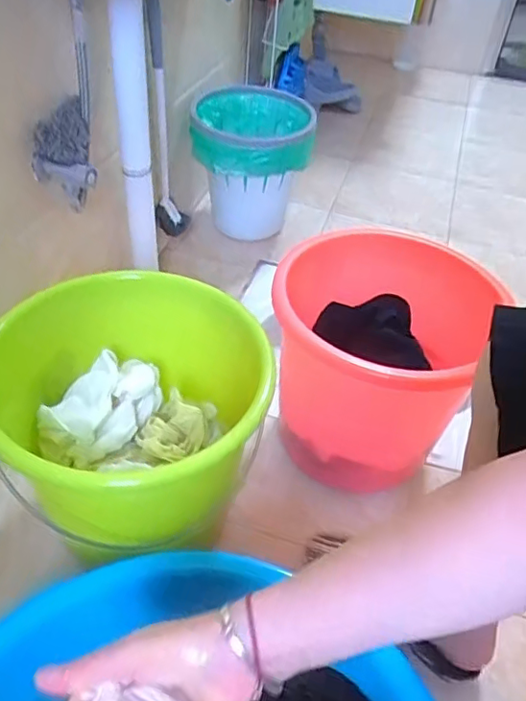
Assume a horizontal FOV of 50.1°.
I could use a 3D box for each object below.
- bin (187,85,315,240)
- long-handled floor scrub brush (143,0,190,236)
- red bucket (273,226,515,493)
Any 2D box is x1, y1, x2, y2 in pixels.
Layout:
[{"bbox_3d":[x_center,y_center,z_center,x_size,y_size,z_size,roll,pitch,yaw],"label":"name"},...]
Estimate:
[{"bbox_3d":[-0.027,-0.397,1.283,0.253,0.287,0.272,2,44,-3],"label":"bin"},{"bbox_3d":[-0.186,-0.422,1.090,0.060,0.455,0.095,-2,45,-6],"label":"long-handled floor scrub brush"},{"bbox_3d":[0.171,0.018,0.823,0.300,0.265,0.294,2,44,-2],"label":"red bucket"}]

